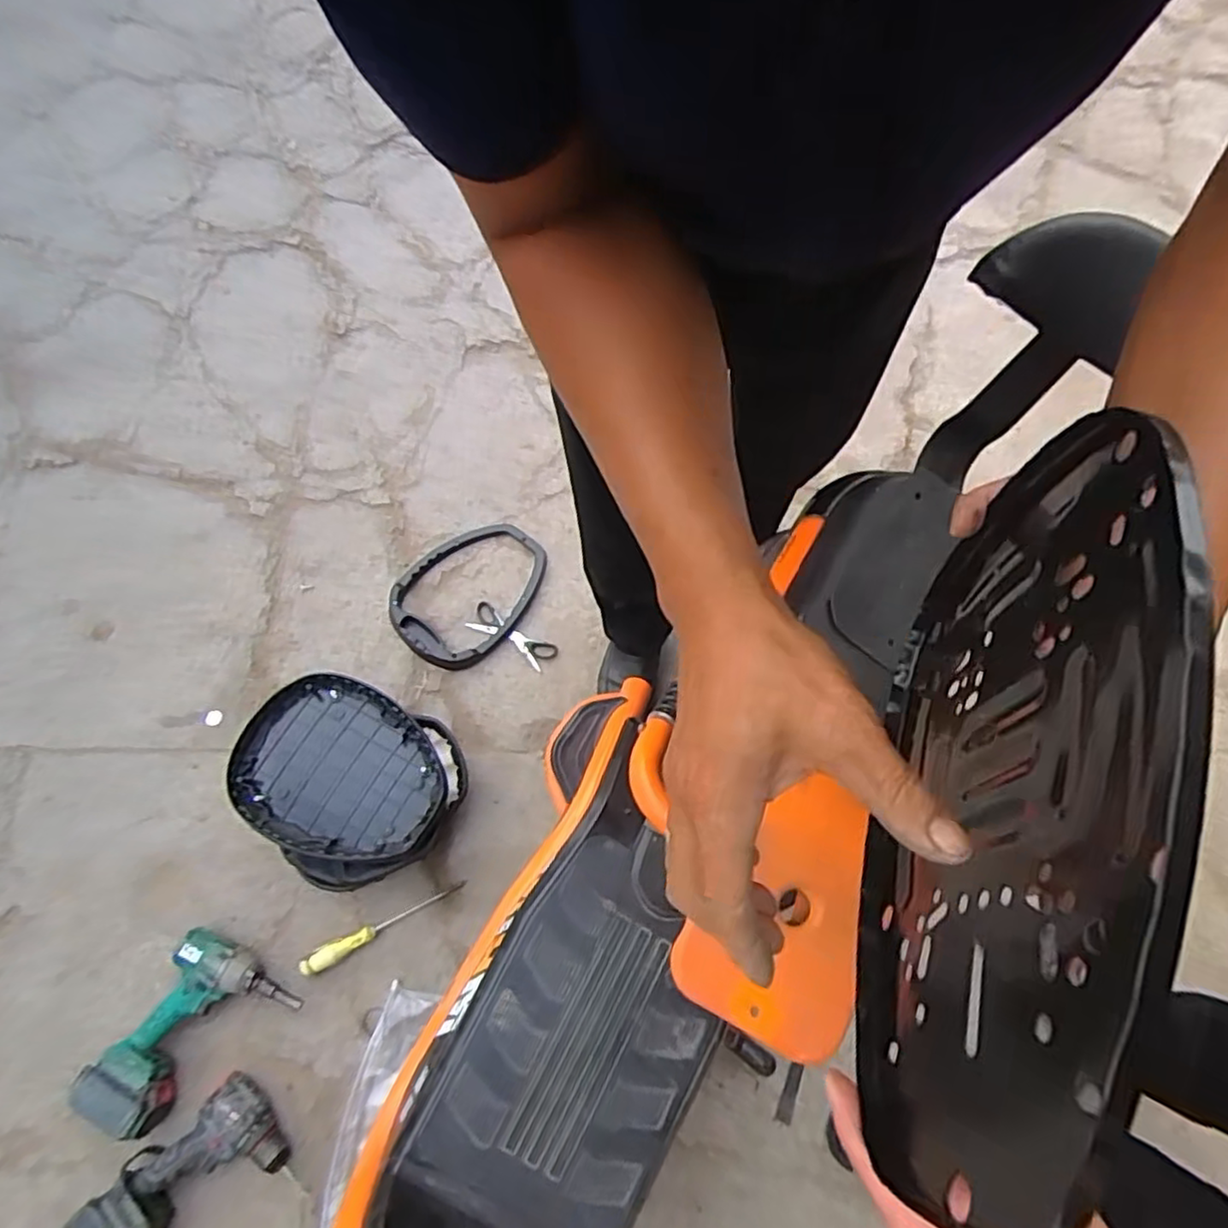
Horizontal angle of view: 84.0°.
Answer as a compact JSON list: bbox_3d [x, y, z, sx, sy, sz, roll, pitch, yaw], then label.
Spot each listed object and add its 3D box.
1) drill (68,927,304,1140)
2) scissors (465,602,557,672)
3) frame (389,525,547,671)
[{"bbox_3d":[-0.614,0.594,0.965,0.187,0.076,0.245,35,73,16],"label":"drill"},{"bbox_3d":[-0.187,0.041,1.247,0.173,0.018,0.054,29,72,14],"label":"scissors"},{"bbox_3d":[-0.262,-0.046,1.267,0.230,0.034,0.304,39,74,17],"label":"frame"}]

